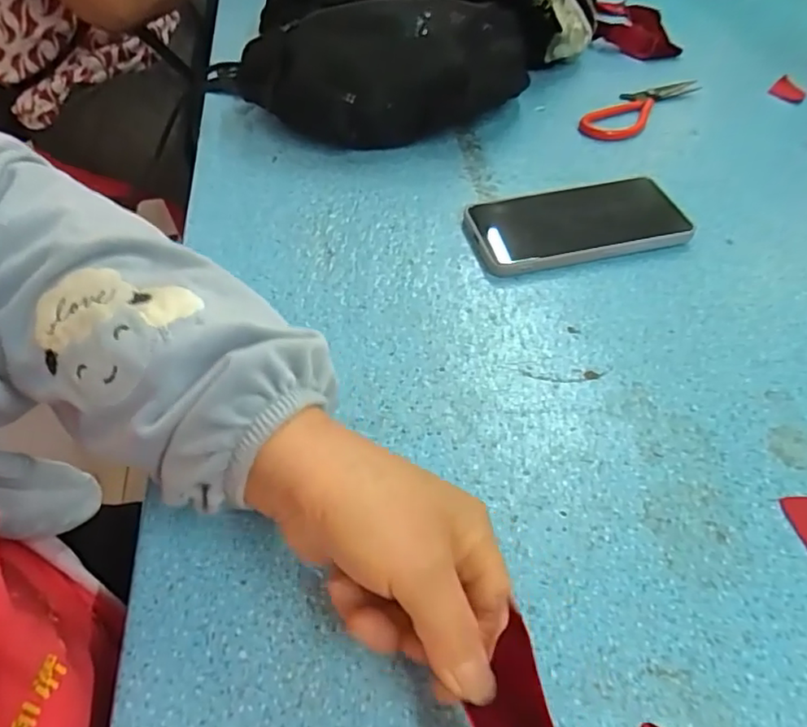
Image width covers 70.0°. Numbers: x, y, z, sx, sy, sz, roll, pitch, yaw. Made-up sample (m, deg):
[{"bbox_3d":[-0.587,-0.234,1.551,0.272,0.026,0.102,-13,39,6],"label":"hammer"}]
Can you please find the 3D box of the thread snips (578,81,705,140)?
[{"bbox_3d":[0.235,-0.258,0.578,0.159,0.008,0.050,-37,60,-26],"label":"thread snips"}]

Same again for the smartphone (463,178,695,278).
[{"bbox_3d":[0.132,-0.110,0.449,0.160,0.015,0.083,-10,52,-8],"label":"smartphone"}]

